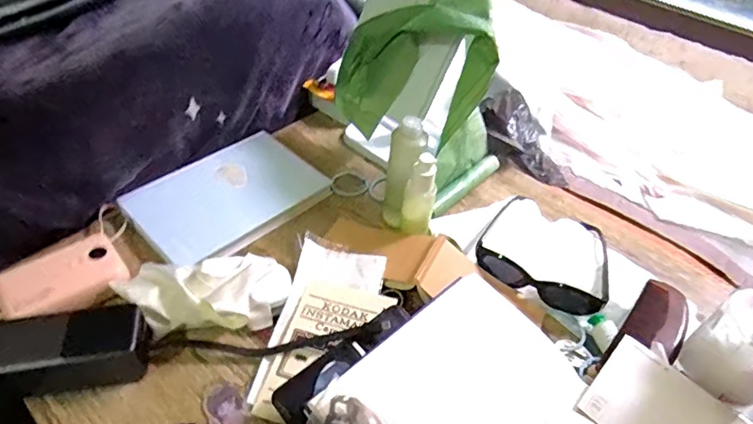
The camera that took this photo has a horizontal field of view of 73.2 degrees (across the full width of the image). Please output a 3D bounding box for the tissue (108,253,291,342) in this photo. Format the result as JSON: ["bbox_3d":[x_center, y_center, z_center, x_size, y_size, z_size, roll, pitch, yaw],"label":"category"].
[{"bbox_3d":[-0.170,0.081,0.496,0.166,0.050,0.079,-1,45,-7],"label":"tissue"}]

